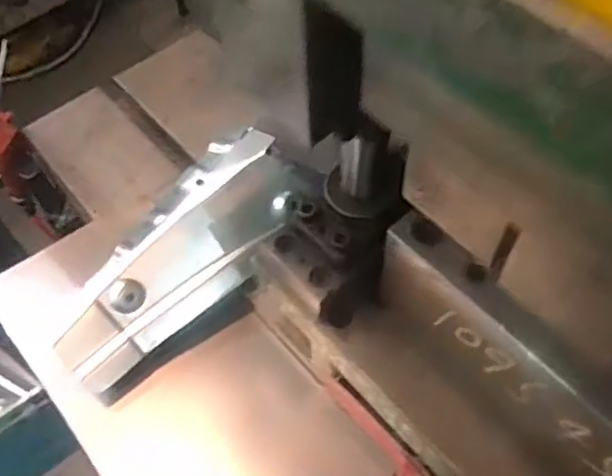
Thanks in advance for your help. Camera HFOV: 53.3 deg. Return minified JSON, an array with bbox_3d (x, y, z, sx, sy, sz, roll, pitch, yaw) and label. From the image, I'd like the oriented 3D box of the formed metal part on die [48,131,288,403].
[{"bbox_3d":[-0.121,0.023,0.600,0.113,0.035,0.281,40,79,-2],"label":"formed metal part on die"}]

